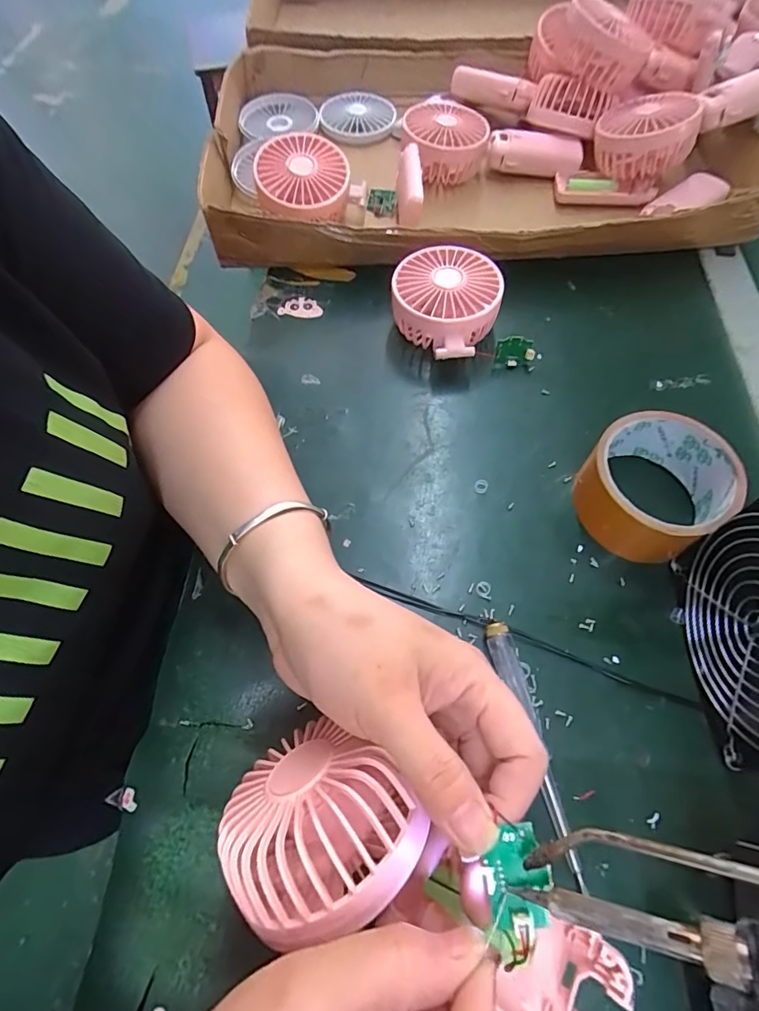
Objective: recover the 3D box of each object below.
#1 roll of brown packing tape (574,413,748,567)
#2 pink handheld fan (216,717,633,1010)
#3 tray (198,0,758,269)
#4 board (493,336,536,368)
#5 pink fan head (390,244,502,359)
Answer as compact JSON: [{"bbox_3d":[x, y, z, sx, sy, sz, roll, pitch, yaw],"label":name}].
[{"bbox_3d":[0.179,-0.014,0.316,0.090,0.048,0.089,-25,64,-10],"label":"roll of brown packing tape"},{"bbox_3d":[0.014,0.148,0.187,0.155,0.044,0.069,25,66,6],"label":"pink handheld fan"},{"bbox_3d":[0.110,-0.379,0.481,0.529,0.114,0.338,-5,62,0],"label":"tray"},{"bbox_3d":[0.110,-0.124,0.390,0.031,0.022,0.004,7,30,-8],"label":"board"},{"bbox_3d":[0.057,-0.164,0.399,0.083,0.052,0.087,-1,62,2],"label":"pink fan head"}]

